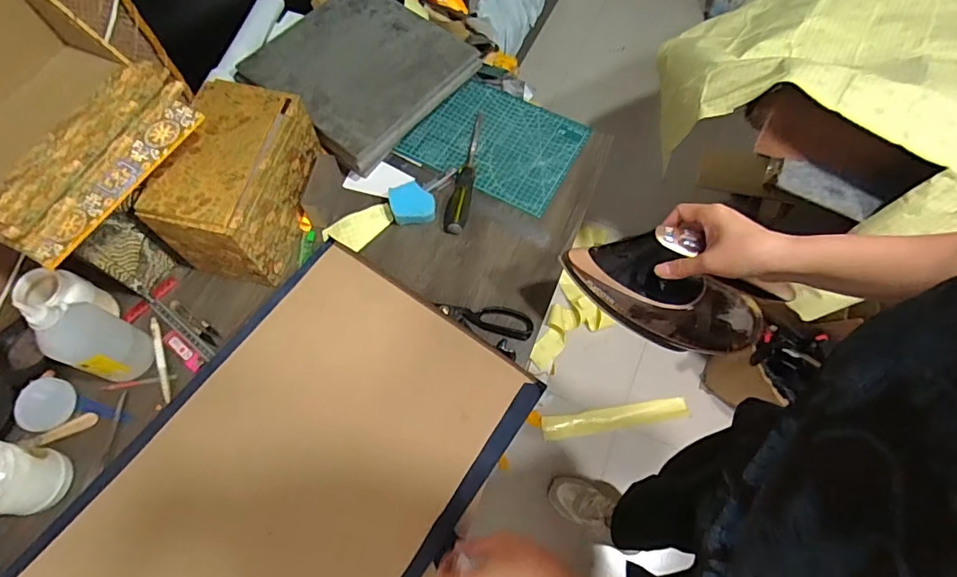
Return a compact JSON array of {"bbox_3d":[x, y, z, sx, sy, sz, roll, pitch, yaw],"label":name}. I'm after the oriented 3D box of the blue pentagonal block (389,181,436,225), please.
[{"bbox_3d":[-0.104,-0.135,0.797,0.069,0.026,0.063,-7,90,3],"label":"blue pentagonal block"}]

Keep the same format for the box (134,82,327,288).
[{"bbox_3d":[-0.341,-0.152,0.734,0.131,0.159,0.230,13,66,5],"label":"box"}]

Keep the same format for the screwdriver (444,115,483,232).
[{"bbox_3d":[-0.020,-0.205,0.835,0.036,0.032,0.247,9,66,3],"label":"screwdriver"}]

